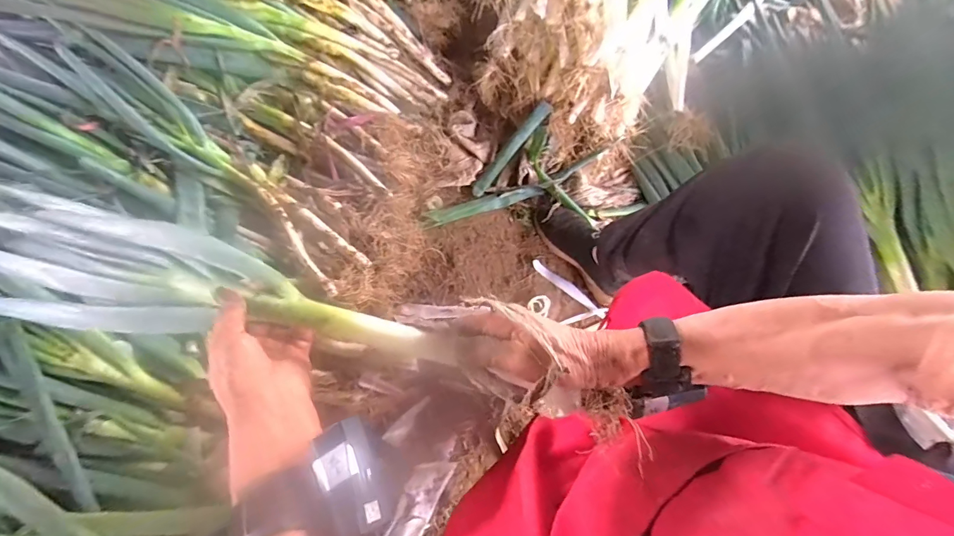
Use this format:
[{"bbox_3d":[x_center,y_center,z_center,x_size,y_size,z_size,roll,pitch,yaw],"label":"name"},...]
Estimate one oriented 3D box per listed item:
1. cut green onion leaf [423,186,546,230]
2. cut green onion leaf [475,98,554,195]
[{"bbox_3d":[0.017,-0.140,0.886,0.264,0.021,0.033,-16,71,-8],"label":"cut green onion leaf"},{"bbox_3d":[0.075,-0.262,0.898,0.040,0.029,0.248,40,94,12],"label":"cut green onion leaf"}]

